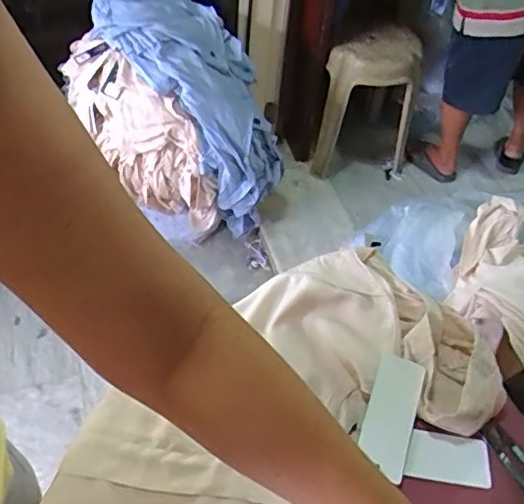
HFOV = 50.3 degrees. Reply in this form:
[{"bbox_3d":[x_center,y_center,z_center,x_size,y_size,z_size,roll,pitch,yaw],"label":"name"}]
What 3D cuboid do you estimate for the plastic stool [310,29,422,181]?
[{"bbox_3d":[0.361,-0.476,1.876,0.325,0.447,0.273,12,51,4],"label":"plastic stool"}]

